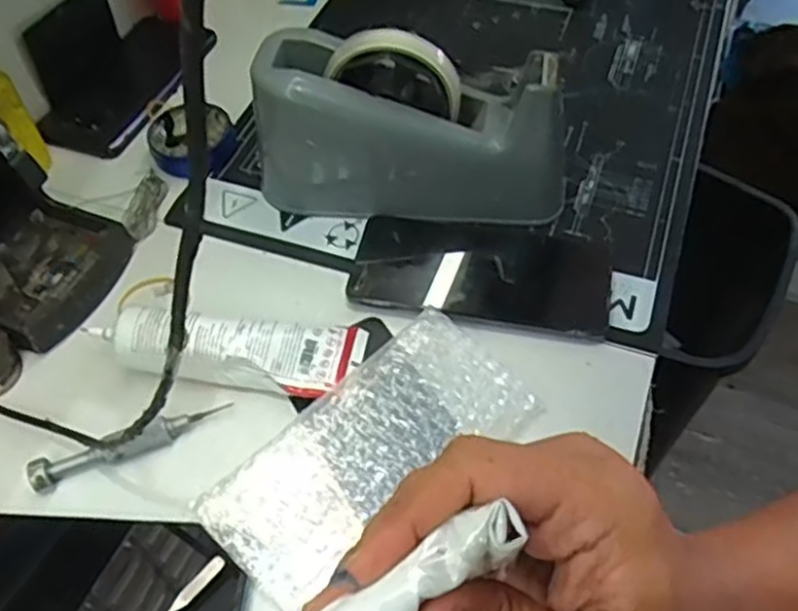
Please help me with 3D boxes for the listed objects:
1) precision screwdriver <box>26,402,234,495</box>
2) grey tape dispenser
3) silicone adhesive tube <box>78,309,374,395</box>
[{"bbox_3d":[-0.145,0.074,0.409,0.106,0.013,0.016,-20,54,-13],"label":"precision screwdriver"},{"bbox_3d":[0.008,-0.117,0.489,0.202,0.107,0.067,5,52,6],"label":"grey tape dispenser"},{"bbox_3d":[-0.096,0.023,0.436,0.145,0.035,0.049,4,52,5],"label":"silicone adhesive tube"}]

